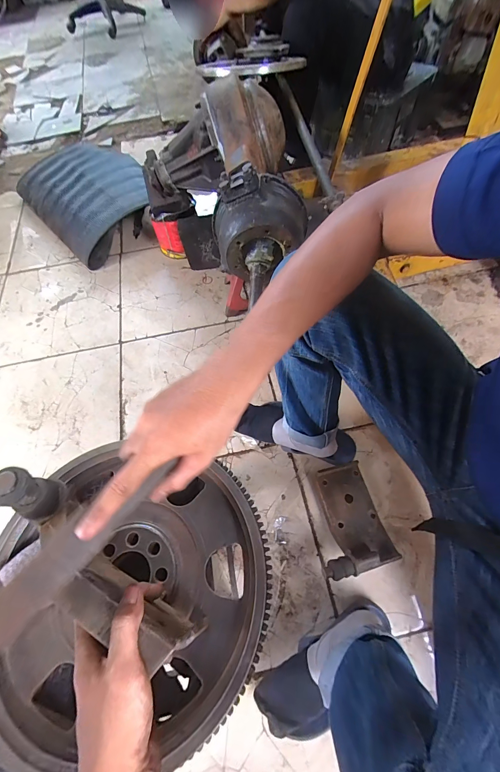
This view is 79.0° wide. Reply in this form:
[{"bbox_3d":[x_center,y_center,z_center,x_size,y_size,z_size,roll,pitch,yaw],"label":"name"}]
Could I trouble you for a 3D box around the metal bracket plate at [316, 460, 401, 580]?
[{"bbox_3d":[0.200,0.274,0.641,0.156,0.064,0.201,-14,64,-7],"label":"metal bracket plate"}]

